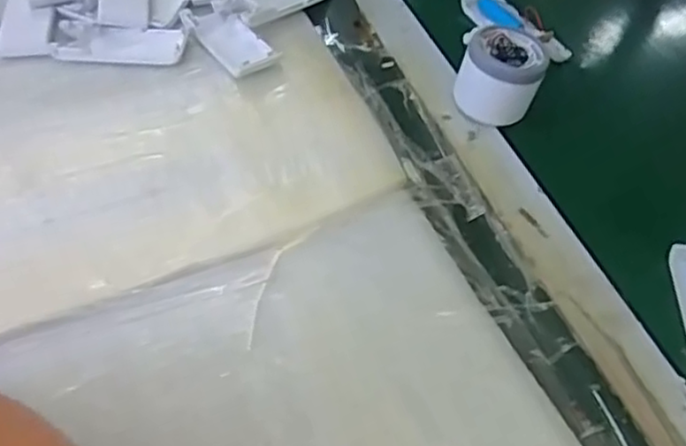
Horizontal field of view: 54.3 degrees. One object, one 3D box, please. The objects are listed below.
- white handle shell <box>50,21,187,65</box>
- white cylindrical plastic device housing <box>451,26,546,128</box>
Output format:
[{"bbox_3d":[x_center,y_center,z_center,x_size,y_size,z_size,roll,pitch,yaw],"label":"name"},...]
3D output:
[{"bbox_3d":[-0.178,-0.145,0.537,0.103,0.015,0.039,6,53,2],"label":"white handle shell"},{"bbox_3d":[0.116,-0.109,0.500,0.059,0.048,0.050,11,54,5],"label":"white cylindrical plastic device housing"}]

